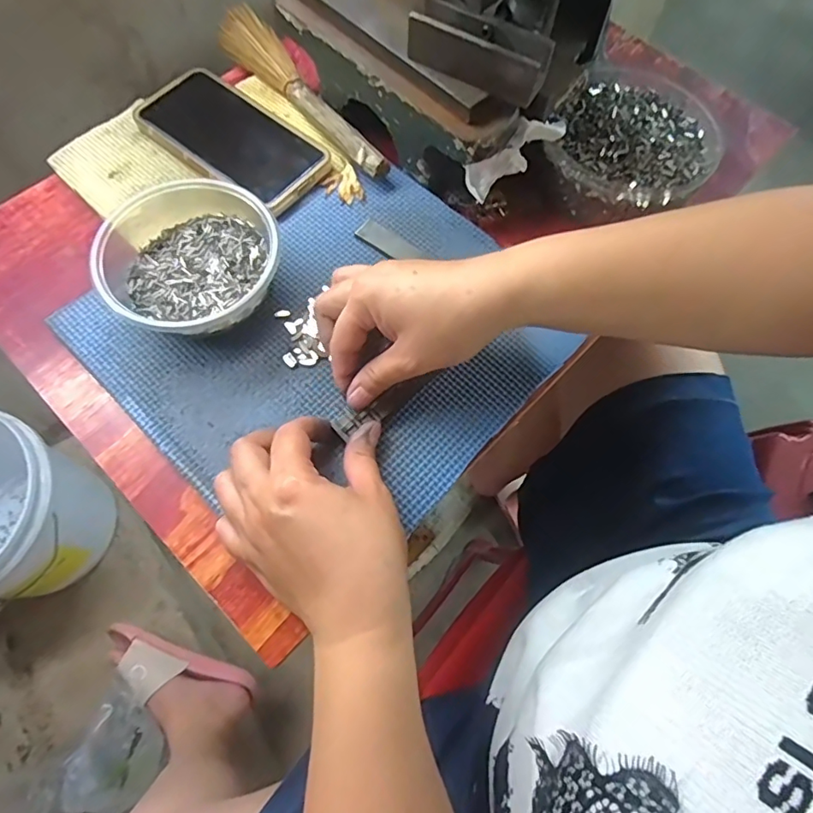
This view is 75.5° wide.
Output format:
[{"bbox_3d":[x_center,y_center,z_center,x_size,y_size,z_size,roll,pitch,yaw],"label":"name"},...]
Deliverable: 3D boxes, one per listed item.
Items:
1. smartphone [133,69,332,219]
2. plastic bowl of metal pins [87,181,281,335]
[{"bbox_3d":[-0.138,-0.212,0.416,0.151,0.011,0.078,35,71,11],"label":"smartphone"},{"bbox_3d":[-0.146,-0.094,0.353,0.104,0.050,0.111,1,68,-2],"label":"plastic bowl of metal pins"}]

